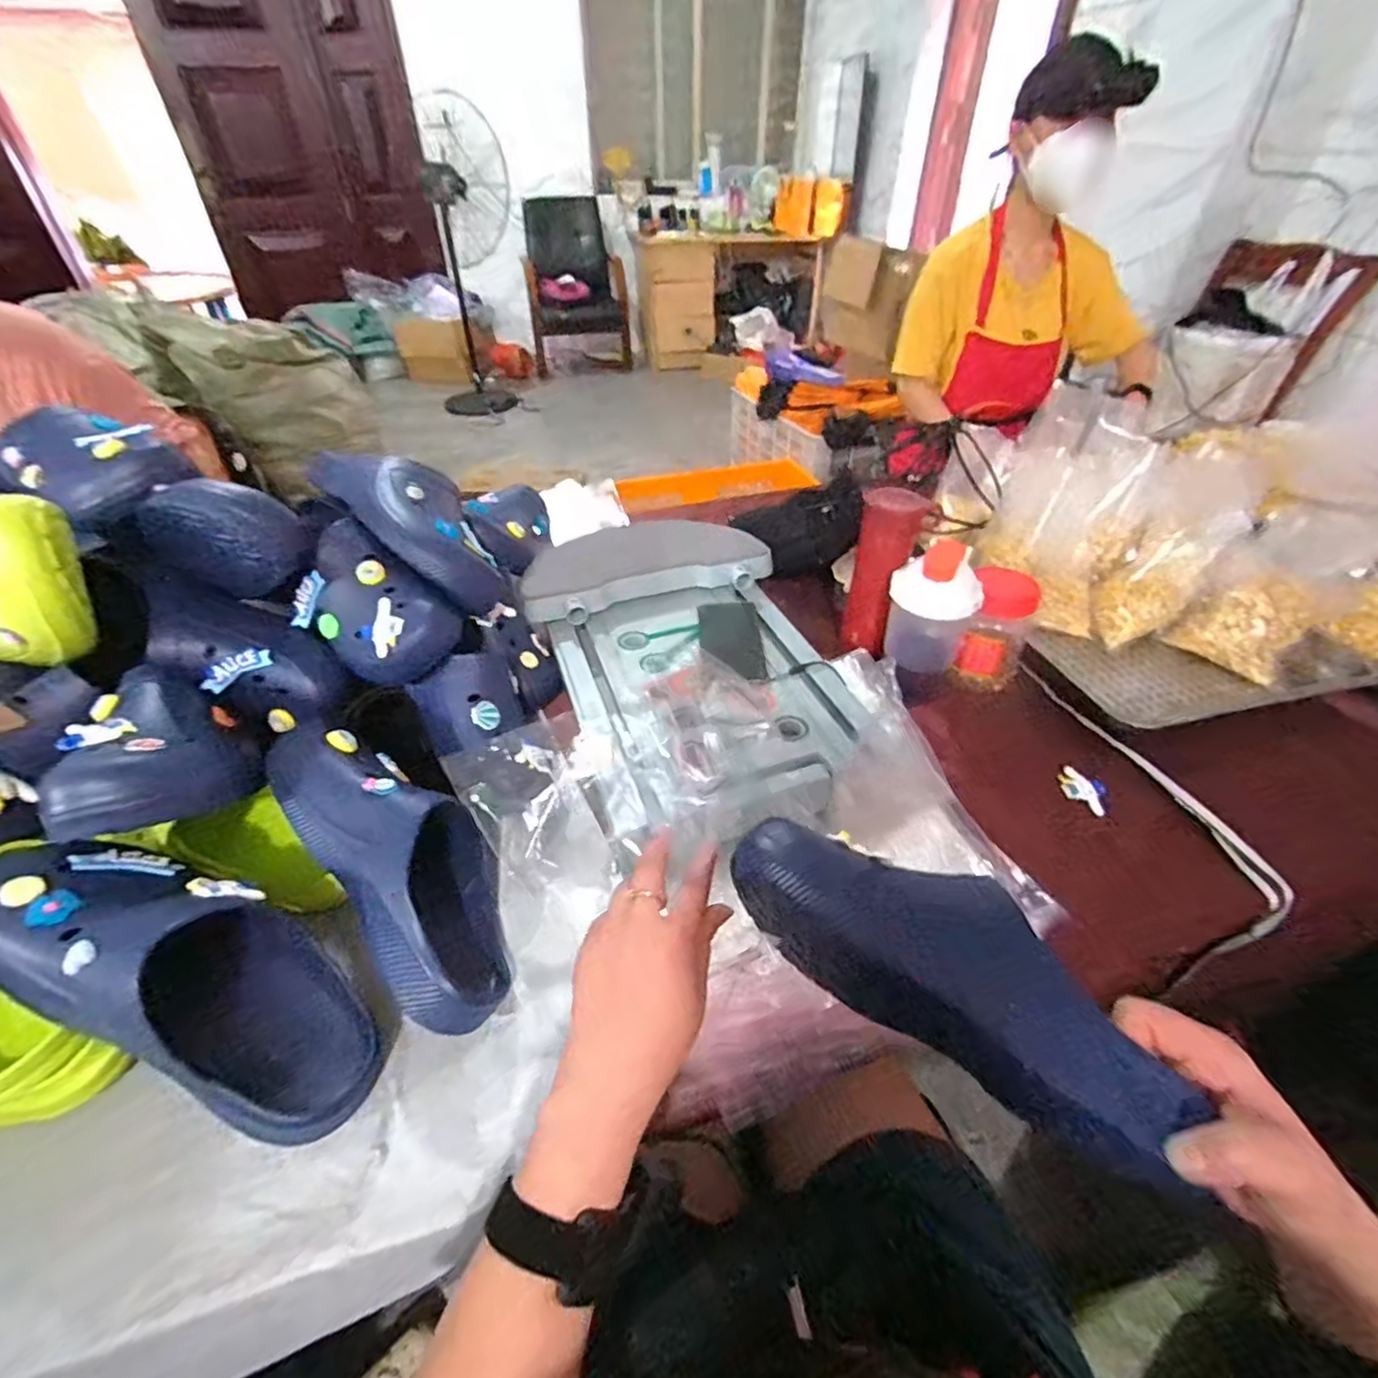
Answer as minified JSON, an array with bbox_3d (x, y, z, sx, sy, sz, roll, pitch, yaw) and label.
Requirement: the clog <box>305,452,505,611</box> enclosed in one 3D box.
[{"bbox_3d":[-0.305,-0.182,0.704,0.268,0.113,0.125,44,53,9],"label":"clog"}]

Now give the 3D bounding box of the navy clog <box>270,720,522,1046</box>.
[{"bbox_3d":[-0.233,0.141,0.535,0.120,0.094,0.277,-32,76,-32],"label":"navy clog"}]

